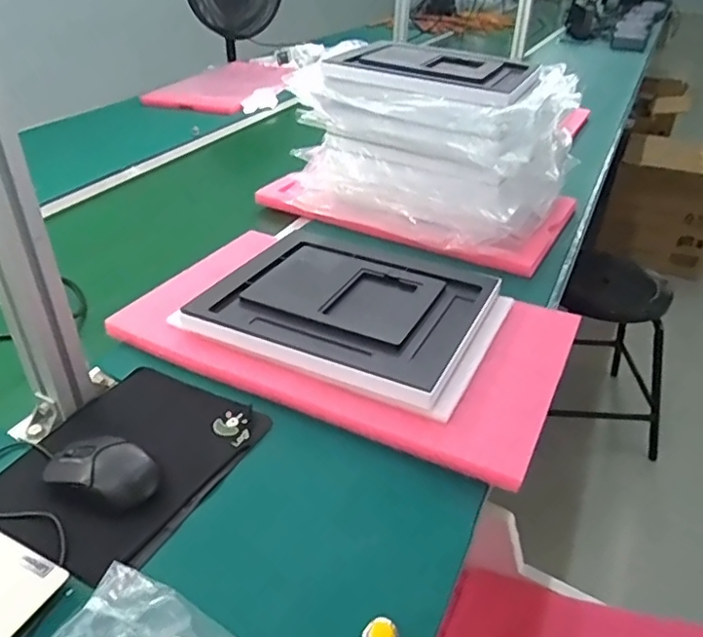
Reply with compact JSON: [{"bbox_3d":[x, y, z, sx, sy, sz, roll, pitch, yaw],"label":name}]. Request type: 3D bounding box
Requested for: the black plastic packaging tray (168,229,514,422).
[{"bbox_3d":[0.007,-0.018,0.710,0.318,0.033,0.267,17,38,22],"label":"black plastic packaging tray"}]

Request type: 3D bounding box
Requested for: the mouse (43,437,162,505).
[{"bbox_3d":[-0.216,0.131,0.518,0.098,0.035,0.051,8,35,9],"label":"mouse"}]

